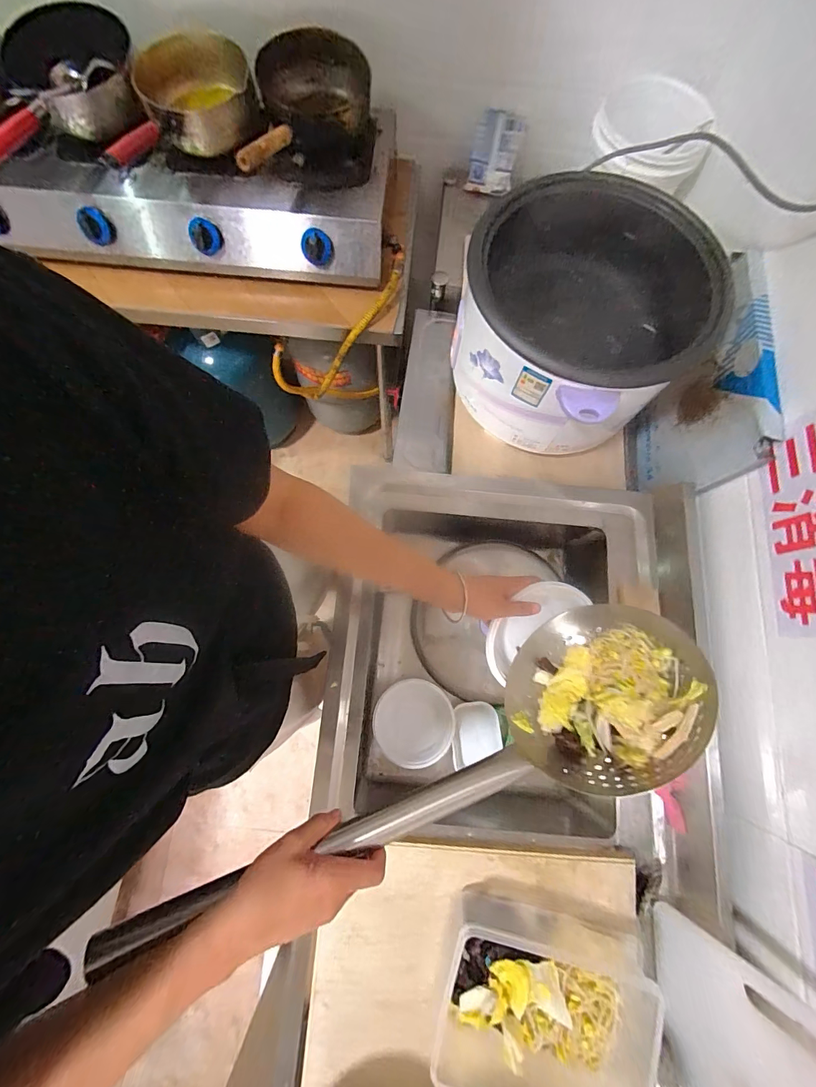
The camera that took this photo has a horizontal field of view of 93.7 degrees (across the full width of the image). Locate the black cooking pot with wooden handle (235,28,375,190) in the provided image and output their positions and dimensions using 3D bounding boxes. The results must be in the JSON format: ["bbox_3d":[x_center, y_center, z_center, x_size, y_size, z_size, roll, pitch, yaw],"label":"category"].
[{"bbox_3d":[-0.181,-0.772,0.704,0.211,0.135,0.373,2,77,0],"label":"black cooking pot with wooden handle"}]

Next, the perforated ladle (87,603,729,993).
[{"bbox_3d":[0.013,0.237,0.399,0.618,0.161,0.170,-20,78,-12],"label":"perforated ladle"}]

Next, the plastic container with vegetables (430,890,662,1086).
[{"bbox_3d":[0.182,0.589,0.483,0.274,0.086,0.180,13,77,2],"label":"plastic container with vegetables"}]

